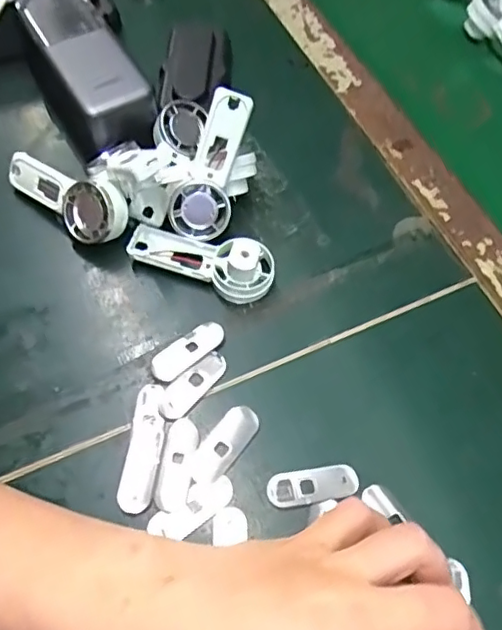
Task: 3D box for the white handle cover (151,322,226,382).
[{"bbox_3d":[-0.038,0.021,0.360,0.050,0.004,0.020,-35,68,-21],"label":"white handle cover"}]

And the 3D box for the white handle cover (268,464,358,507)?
[{"bbox_3d":[0.034,0.094,0.324,0.050,0.004,0.019,-7,61,-8],"label":"white handle cover"}]

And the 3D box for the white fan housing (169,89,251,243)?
[{"bbox_3d":[-0.023,-0.094,0.376,0.034,0.093,0.016,23,20,9],"label":"white fan housing"}]

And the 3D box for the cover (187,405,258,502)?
[{"bbox_3d":[-0.017,0.075,0.330,0.020,0.004,0.057,34,64,15],"label":"cover"}]

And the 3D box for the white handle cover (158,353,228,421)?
[{"bbox_3d":[-0.035,0.040,0.348,0.019,0.004,0.049,37,65,16],"label":"white handle cover"}]

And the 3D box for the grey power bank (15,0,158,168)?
[{"bbox_3d":[-0.122,-0.180,0.424,0.059,0.039,0.138,-24,65,-16],"label":"grey power bank"}]

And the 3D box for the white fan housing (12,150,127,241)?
[{"bbox_3d":[-0.123,-0.077,0.393,0.091,0.039,0.021,24,17,23],"label":"white fan housing"}]

